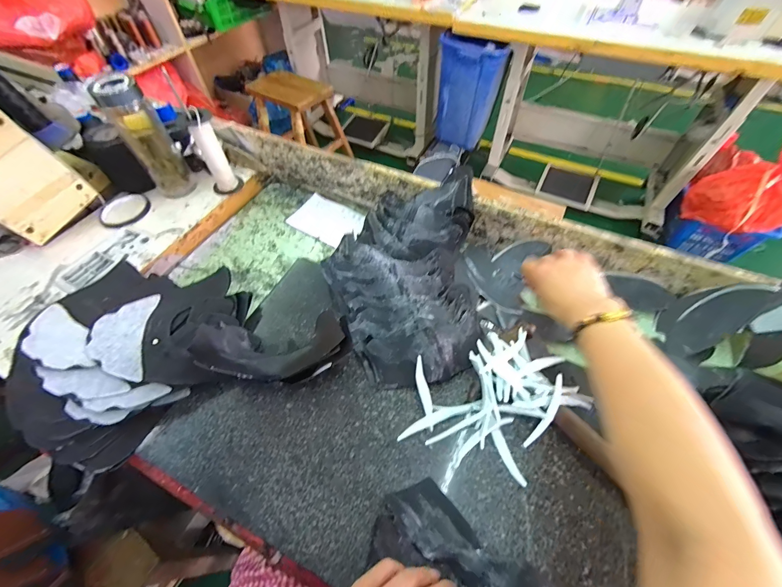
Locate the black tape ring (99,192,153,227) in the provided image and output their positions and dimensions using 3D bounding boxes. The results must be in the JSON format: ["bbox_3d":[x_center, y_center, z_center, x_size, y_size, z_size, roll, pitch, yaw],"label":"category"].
[{"bbox_3d":[-0.526,-0.166,0.652,0.091,0.008,0.091,-23,58,-15],"label":"black tape ring"}]

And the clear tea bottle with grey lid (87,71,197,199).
[{"bbox_3d":[-0.453,-0.288,0.615,0.075,0.204,0.085,-33,61,-20],"label":"clear tea bottle with grey lid"}]

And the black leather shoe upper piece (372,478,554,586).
[{"bbox_3d":[0.061,0.256,0.303,0.087,0.051,0.169,-40,42,-24],"label":"black leather shoe upper piece"}]

